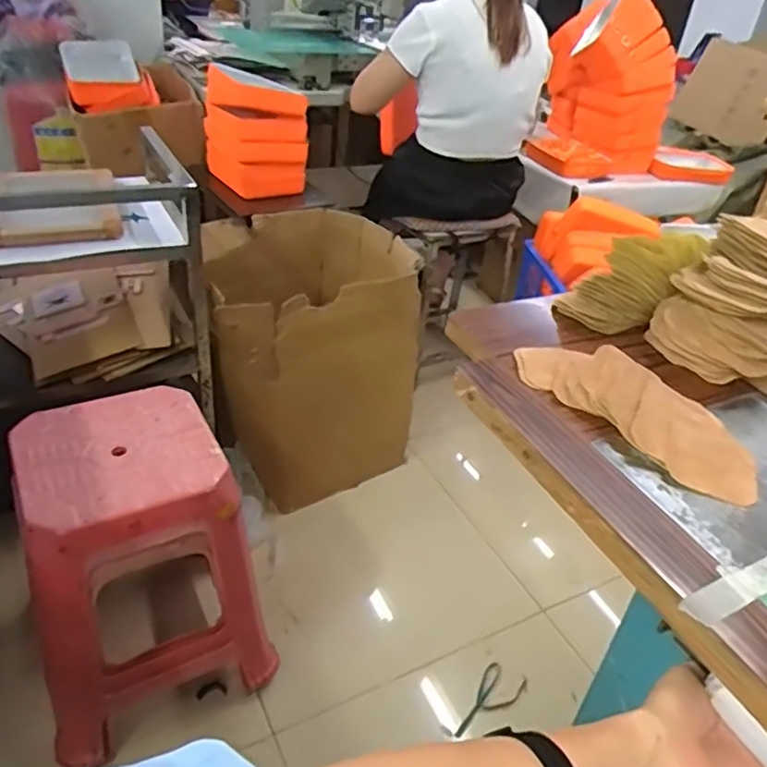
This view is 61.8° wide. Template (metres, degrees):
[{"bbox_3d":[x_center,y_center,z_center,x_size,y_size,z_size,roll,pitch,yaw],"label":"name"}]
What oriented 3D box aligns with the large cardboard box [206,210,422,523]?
[{"bbox_3d":[-0.192,-0.081,1.566,0.488,0.522,0.482,-4,36,-15],"label":"large cardboard box"}]

